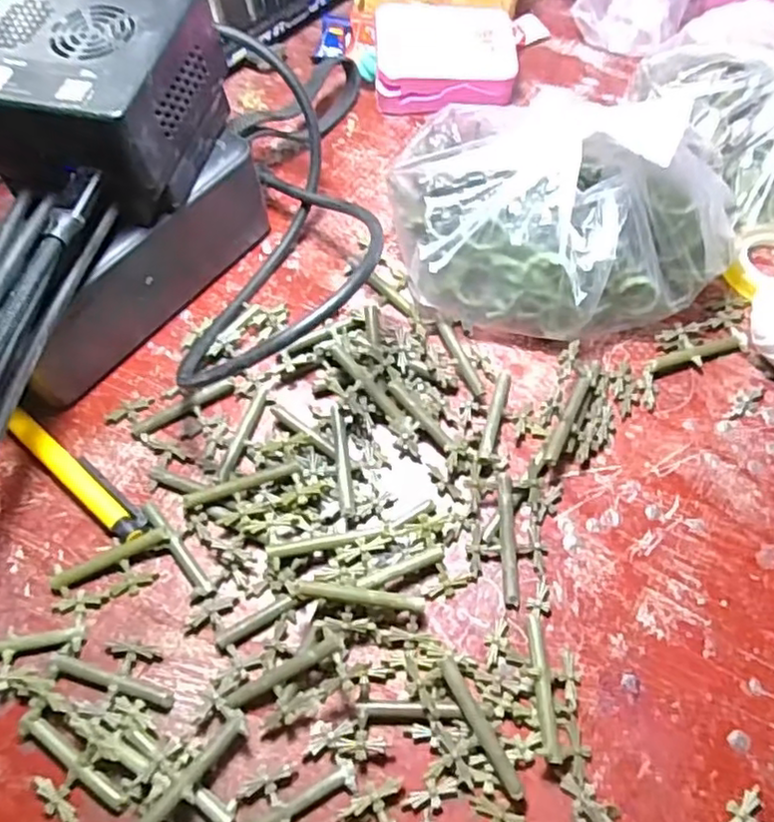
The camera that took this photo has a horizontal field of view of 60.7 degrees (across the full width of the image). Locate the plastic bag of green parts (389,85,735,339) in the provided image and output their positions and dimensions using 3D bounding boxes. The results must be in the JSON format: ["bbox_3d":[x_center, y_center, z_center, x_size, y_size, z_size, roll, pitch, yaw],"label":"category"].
[{"bbox_3d":[0.073,-0.083,0.268,0.141,0.065,0.091,6,64,6],"label":"plastic bag of green parts"}]

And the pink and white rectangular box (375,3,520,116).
[{"bbox_3d":[0.030,-0.184,0.346,0.071,0.027,0.054,-3,65,1],"label":"pink and white rectangular box"}]

